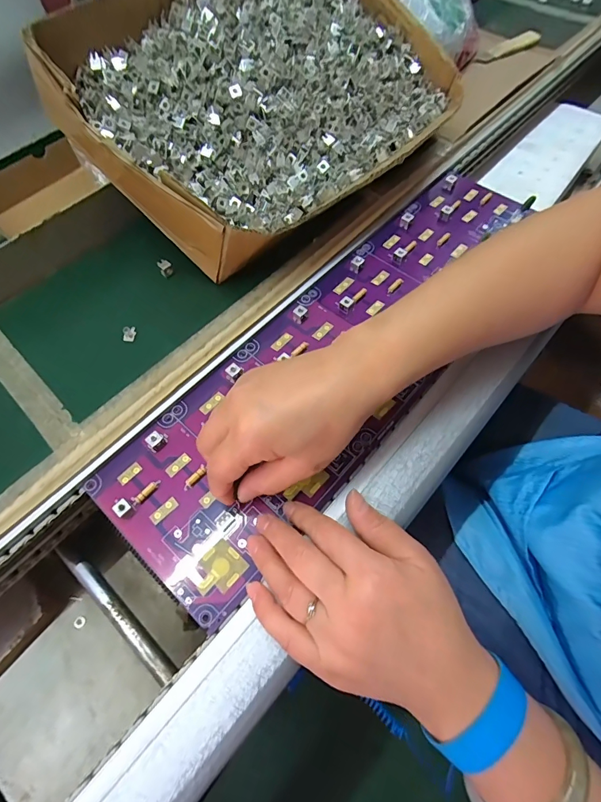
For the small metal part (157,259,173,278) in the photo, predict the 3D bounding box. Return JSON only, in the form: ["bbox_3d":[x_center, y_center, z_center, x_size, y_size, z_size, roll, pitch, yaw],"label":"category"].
[{"bbox_3d":[-0.128,-0.126,0.375,0.012,0.009,0.015,-28,66,-11],"label":"small metal part"}]

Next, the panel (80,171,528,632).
[{"bbox_3d":[0.043,-0.063,0.357,0.159,0.013,0.486,33,68,17],"label":"panel"}]

